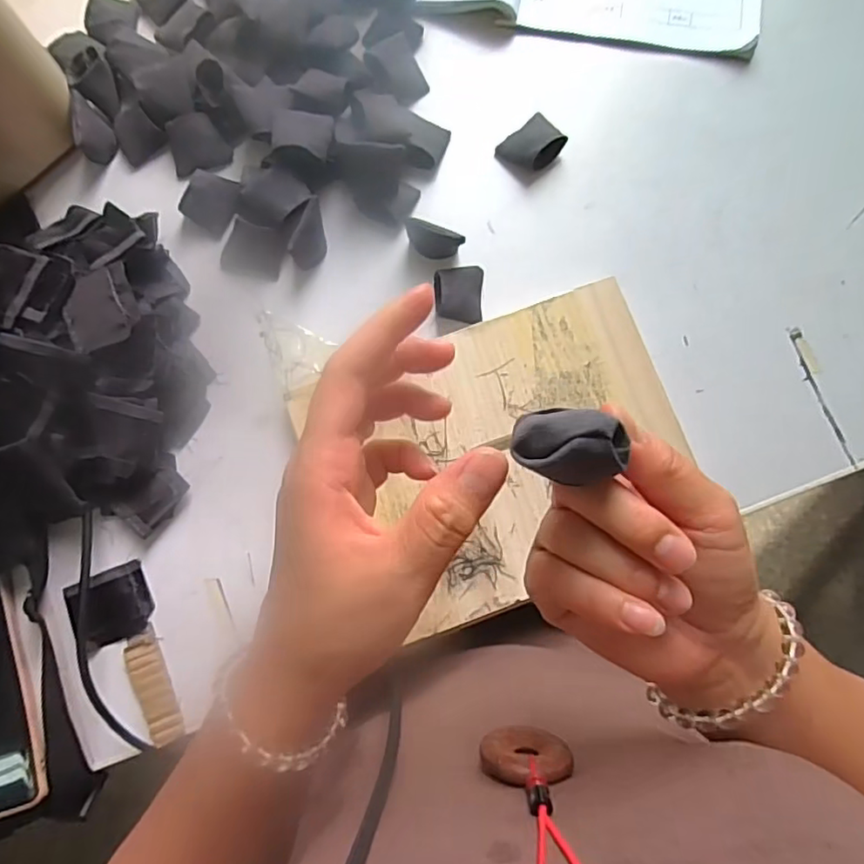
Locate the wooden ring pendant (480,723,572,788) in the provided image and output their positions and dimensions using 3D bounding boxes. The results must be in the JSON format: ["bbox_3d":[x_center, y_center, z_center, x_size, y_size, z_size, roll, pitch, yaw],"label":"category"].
[{"bbox_3d":[0.038,0.132,0.238,0.036,0.041,0.007,-8,81,-1],"label":"wooden ring pendant"}]

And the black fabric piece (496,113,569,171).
[{"bbox_3d":[0.076,-0.217,0.439,0.044,0.016,0.035,-36,83,-5],"label":"black fabric piece"}]

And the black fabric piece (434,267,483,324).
[{"bbox_3d":[0.019,-0.099,0.415,0.041,0.010,0.041,4,80,-34],"label":"black fabric piece"}]

